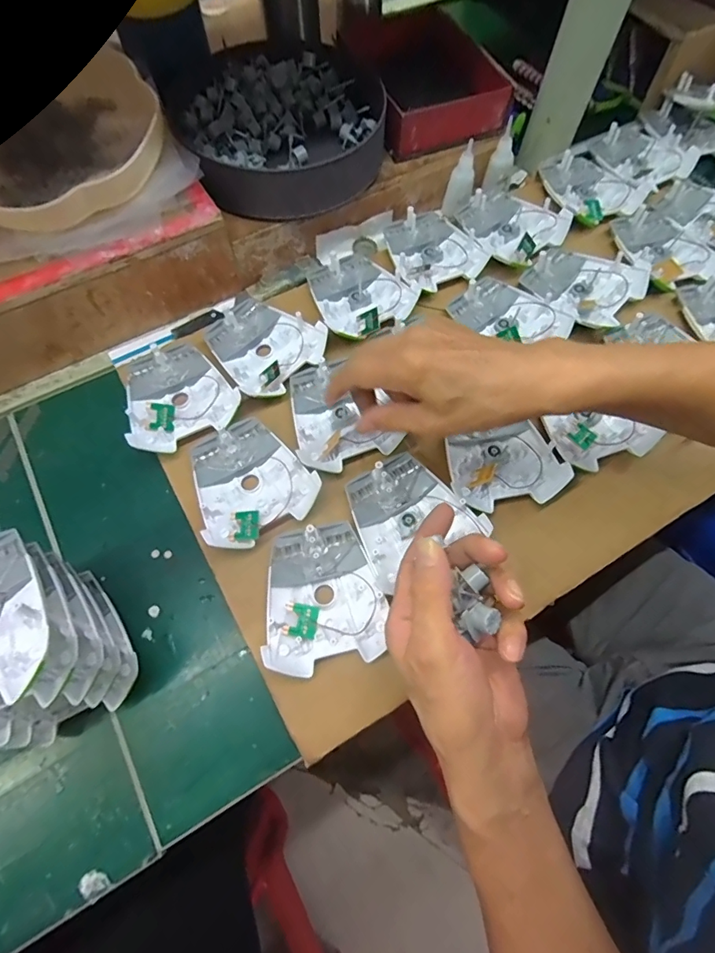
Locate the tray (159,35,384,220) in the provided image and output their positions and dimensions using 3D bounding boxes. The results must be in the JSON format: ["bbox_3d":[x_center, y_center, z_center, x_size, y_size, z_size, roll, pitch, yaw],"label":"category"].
[{"bbox_3d":[-0.080,-0.375,0.495,0.213,0.063,0.199,1,68,-2],"label":"tray"}]

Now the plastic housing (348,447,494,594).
[{"bbox_3d":[0.040,0.029,0.385,0.097,0.018,0.095,-29,69,-10],"label":"plastic housing"}]

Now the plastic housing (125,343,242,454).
[{"bbox_3d":[-0.170,-0.077,0.437,0.097,0.028,0.106,-27,72,-12],"label":"plastic housing"}]

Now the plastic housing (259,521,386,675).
[{"bbox_3d":[-0.025,0.092,0.362,0.089,0.020,0.112,0,68,-2],"label":"plastic housing"}]

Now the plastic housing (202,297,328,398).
[{"bbox_3d":[-0.094,-0.132,0.454,0.105,0.018,0.095,41,72,13],"label":"plastic housing"}]

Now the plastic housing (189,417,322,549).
[{"bbox_3d":[-0.095,0.002,0.402,0.096,0.020,0.108,-28,72,-12],"label":"plastic housing"}]

